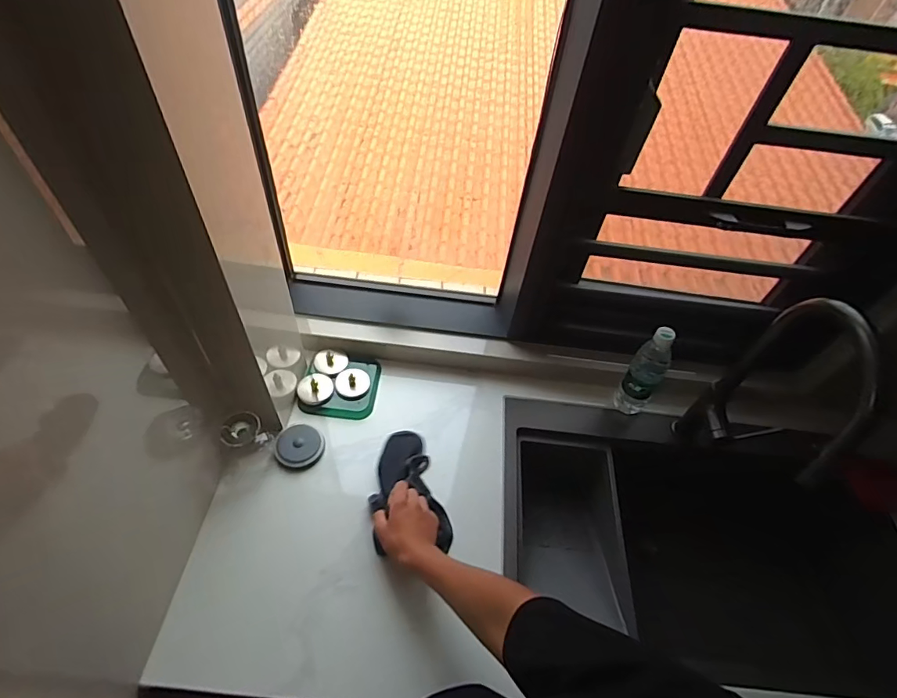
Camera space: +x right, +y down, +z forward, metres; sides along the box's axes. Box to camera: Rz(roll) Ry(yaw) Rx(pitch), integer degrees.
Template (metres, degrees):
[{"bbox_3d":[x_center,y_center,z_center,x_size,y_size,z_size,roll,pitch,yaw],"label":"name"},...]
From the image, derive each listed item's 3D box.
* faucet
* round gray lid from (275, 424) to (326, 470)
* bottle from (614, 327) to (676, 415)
[{"bbox_3d":[0.519,0.092,0.753,0.095,0.413,0.227,4,51,-3],"label":"faucet"},{"bbox_3d":[-0.268,0.177,0.865,0.084,0.027,0.076,-13,54,-16],"label":"round gray lid"},{"bbox_3d":[0.384,0.049,0.931,0.067,0.246,0.060,33,56,19],"label":"bottle"}]

